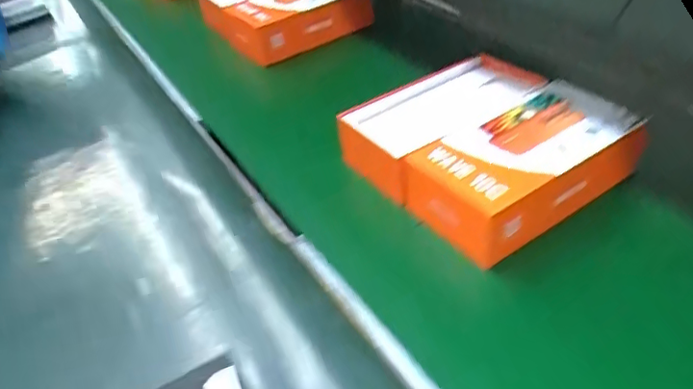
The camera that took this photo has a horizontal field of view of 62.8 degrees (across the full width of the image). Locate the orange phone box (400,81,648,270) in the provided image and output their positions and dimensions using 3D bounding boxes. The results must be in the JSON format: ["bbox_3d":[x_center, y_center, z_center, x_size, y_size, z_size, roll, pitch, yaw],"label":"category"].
[{"bbox_3d":[0.148,-0.021,0.484,0.216,0.054,0.102,-23,42,-23],"label":"orange phone box"}]

